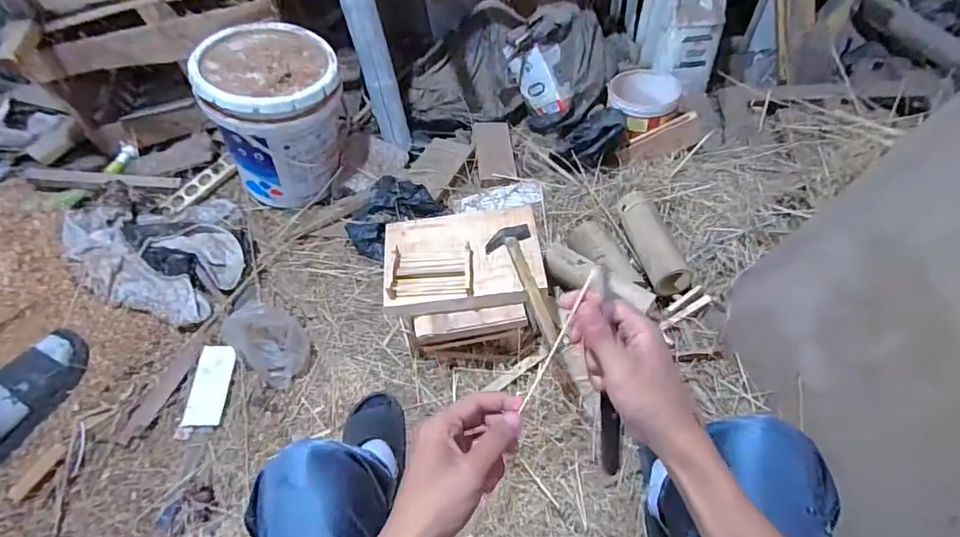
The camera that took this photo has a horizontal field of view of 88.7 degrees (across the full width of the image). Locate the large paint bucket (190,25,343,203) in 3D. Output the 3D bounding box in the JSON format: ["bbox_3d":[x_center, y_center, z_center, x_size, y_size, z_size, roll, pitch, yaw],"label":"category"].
[{"bbox_3d":[-0.474,-0.371,1.191,0.300,0.310,0.291,-20,53,-11],"label":"large paint bucket"}]

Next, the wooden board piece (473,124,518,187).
[{"bbox_3d":[0.042,-0.317,1.355,0.100,0.019,0.220,-7,63,0],"label":"wooden board piece"}]

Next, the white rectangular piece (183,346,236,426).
[{"bbox_3d":[-0.543,0.234,0.992,0.075,0.007,0.161,0,61,1],"label":"white rectangular piece"}]

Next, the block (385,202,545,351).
[{"bbox_3d":[-0.028,0.040,0.983,0.281,0.222,0.240,-6,51,0],"label":"block"}]

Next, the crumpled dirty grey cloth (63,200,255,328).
[{"bbox_3d":[-0.744,-0.065,1.151,0.443,0.086,0.330,12,53,13],"label":"crumpled dirty grey cloth"}]

